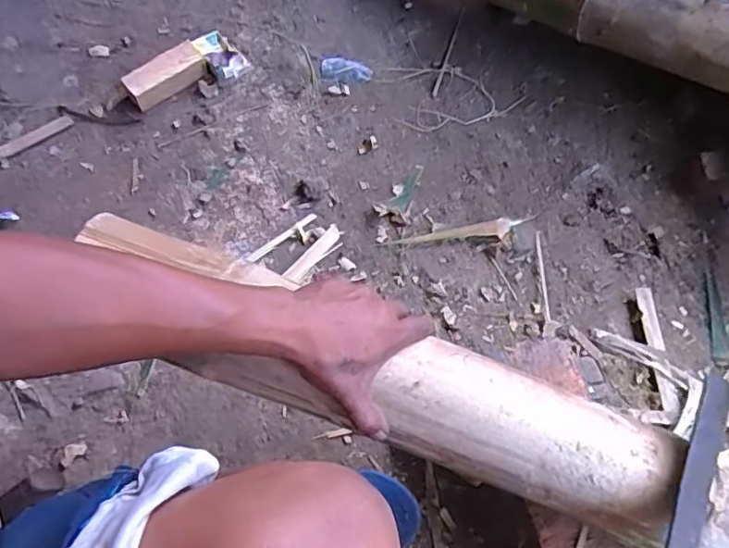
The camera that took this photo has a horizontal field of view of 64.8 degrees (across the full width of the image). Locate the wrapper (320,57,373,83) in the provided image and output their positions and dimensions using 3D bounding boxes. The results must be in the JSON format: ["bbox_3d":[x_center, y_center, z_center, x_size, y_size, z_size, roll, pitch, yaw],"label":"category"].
[{"bbox_3d":[-0.031,-0.338,0.955,0.085,0.012,0.041,3,63,0],"label":"wrapper"}]

